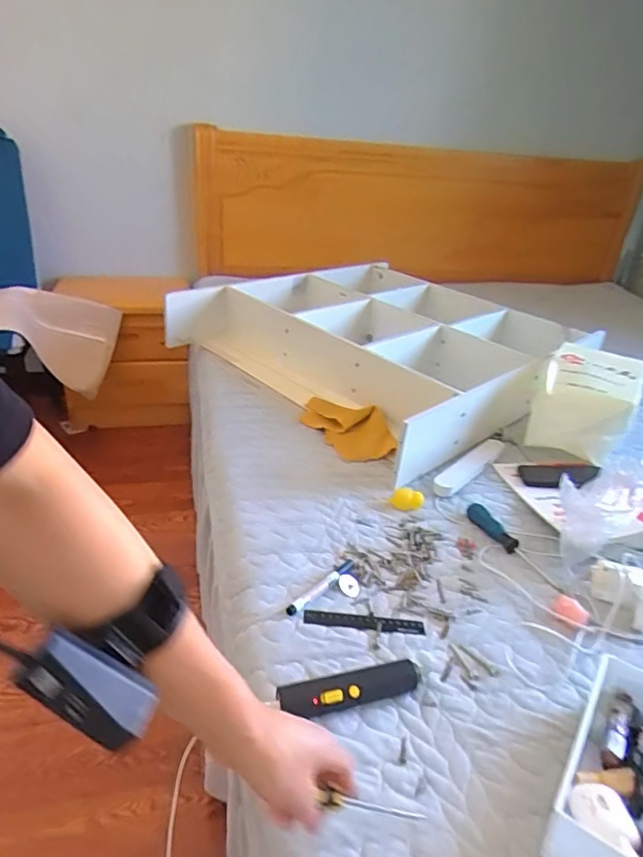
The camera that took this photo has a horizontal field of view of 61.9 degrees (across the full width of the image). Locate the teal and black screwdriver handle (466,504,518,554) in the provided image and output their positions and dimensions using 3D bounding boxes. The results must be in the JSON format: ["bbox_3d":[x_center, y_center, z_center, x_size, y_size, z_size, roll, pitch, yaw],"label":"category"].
[{"bbox_3d":[0.286,0.163,0.891,0.029,0.025,0.102,-15,36,-32],"label":"teal and black screwdriver handle"}]

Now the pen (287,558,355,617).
[{"bbox_3d":[0.003,0.215,0.738,0.017,0.016,0.142,25,35,31],"label":"pen"}]

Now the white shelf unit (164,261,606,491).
[{"bbox_3d":[0.149,-0.250,1.453,0.778,0.169,0.871,-21,39,-39],"label":"white shelf unit"}]

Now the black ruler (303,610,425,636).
[{"bbox_3d":[0.055,0.251,0.692,0.155,0.005,0.022,7,34,-2],"label":"black ruler"}]

